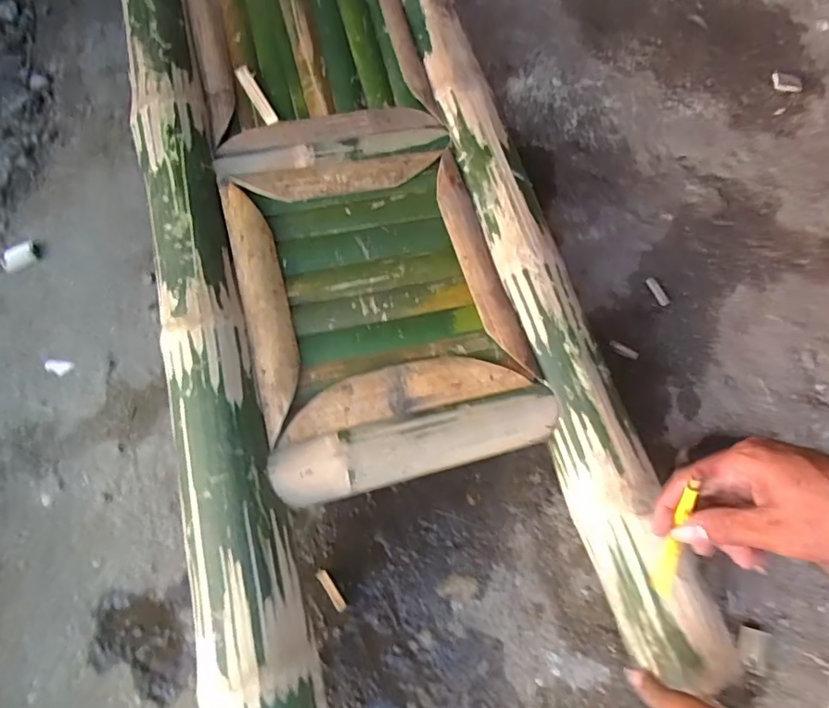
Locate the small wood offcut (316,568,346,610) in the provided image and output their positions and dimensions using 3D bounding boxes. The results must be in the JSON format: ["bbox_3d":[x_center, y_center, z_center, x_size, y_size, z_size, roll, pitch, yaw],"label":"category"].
[{"bbox_3d":[-0.100,0.283,0.650,0.014,0.005,0.052,-34,74,-15],"label":"small wood offcut"}]

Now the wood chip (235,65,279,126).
[{"bbox_3d":[-0.221,-0.365,0.760,0.020,0.007,0.112,-28,73,-13],"label":"wood chip"}]

